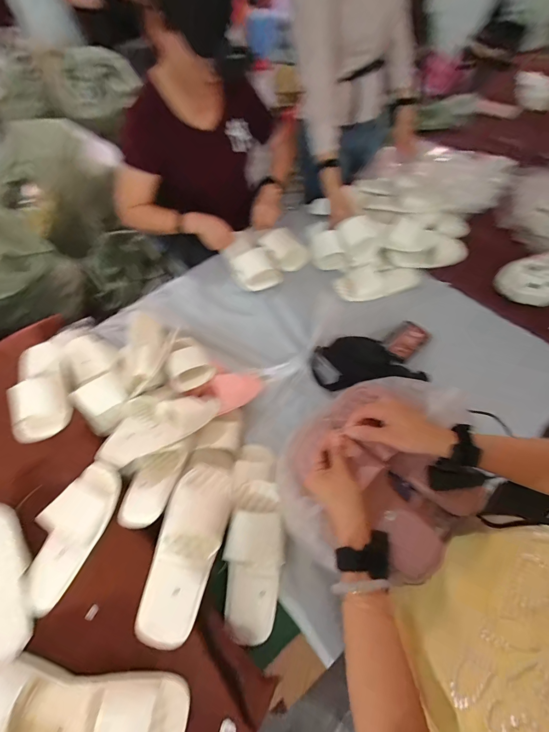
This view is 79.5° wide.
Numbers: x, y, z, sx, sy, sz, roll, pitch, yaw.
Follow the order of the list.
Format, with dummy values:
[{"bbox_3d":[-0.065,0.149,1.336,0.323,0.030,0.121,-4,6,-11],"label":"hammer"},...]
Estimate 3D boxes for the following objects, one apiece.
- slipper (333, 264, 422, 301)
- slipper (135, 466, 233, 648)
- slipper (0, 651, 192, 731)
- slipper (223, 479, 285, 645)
[{"bbox_3d":[0.314,-0.259,0.995,0.248,0.051,0.104,-20,62,-6],"label":"slipper"},{"bbox_3d":[-0.152,0.321,0.583,0.103,0.076,0.263,13,63,12],"label":"slipper"},{"bbox_3d":[-0.292,0.509,0.485,0.330,0.046,0.107,2,62,6],"label":"slipper"},{"bbox_3d":[-0.037,0.370,0.631,0.100,0.065,0.271,3,83,5],"label":"slipper"}]

